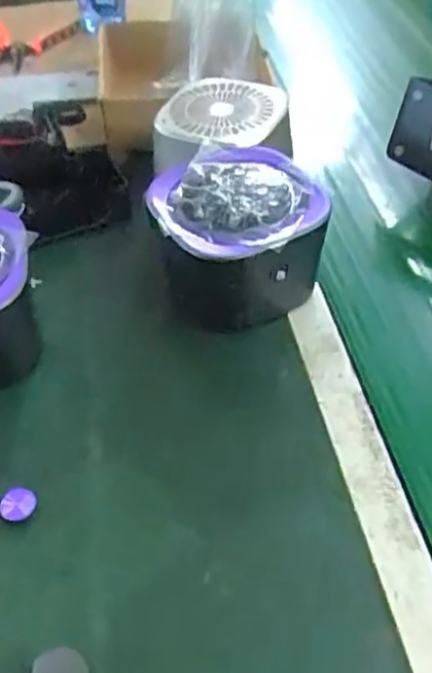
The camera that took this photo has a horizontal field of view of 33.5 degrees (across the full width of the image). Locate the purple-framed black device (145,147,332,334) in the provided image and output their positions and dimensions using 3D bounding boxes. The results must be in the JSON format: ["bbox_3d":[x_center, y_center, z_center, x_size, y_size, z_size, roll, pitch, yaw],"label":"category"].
[{"bbox_3d":[0.020,-0.085,0.642,0.144,0.107,0.151,-3,46,3],"label":"purple-framed black device"}]

